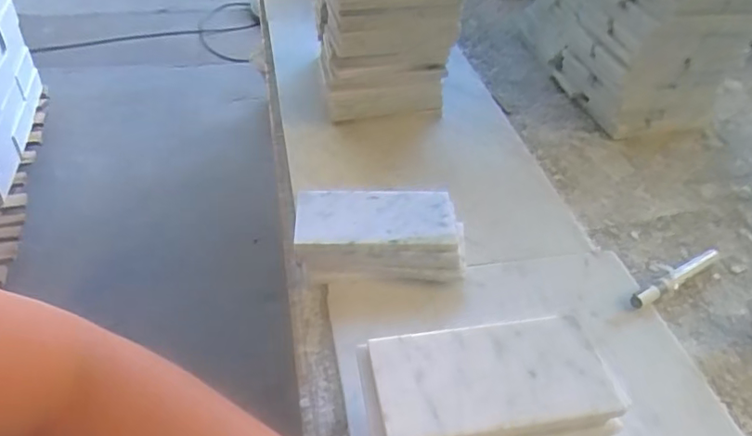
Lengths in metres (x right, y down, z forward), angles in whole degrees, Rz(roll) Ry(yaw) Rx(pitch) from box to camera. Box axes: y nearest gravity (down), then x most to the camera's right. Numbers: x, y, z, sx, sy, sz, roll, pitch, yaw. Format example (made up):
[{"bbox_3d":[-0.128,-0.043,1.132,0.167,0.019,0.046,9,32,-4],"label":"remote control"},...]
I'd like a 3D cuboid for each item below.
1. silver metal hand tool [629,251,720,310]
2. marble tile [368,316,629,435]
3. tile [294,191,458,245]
[{"bbox_3d":[0.293,0.057,0.550,0.136,0.017,0.015,-25,51,-26],"label":"silver metal hand tool"},{"bbox_3d":[0.075,0.102,0.368,0.149,0.008,0.072,-4,45,-8],"label":"marble tile"},{"bbox_3d":[0.000,0.000,0.540,0.150,0.012,0.070,1,45,-3],"label":"tile"}]

